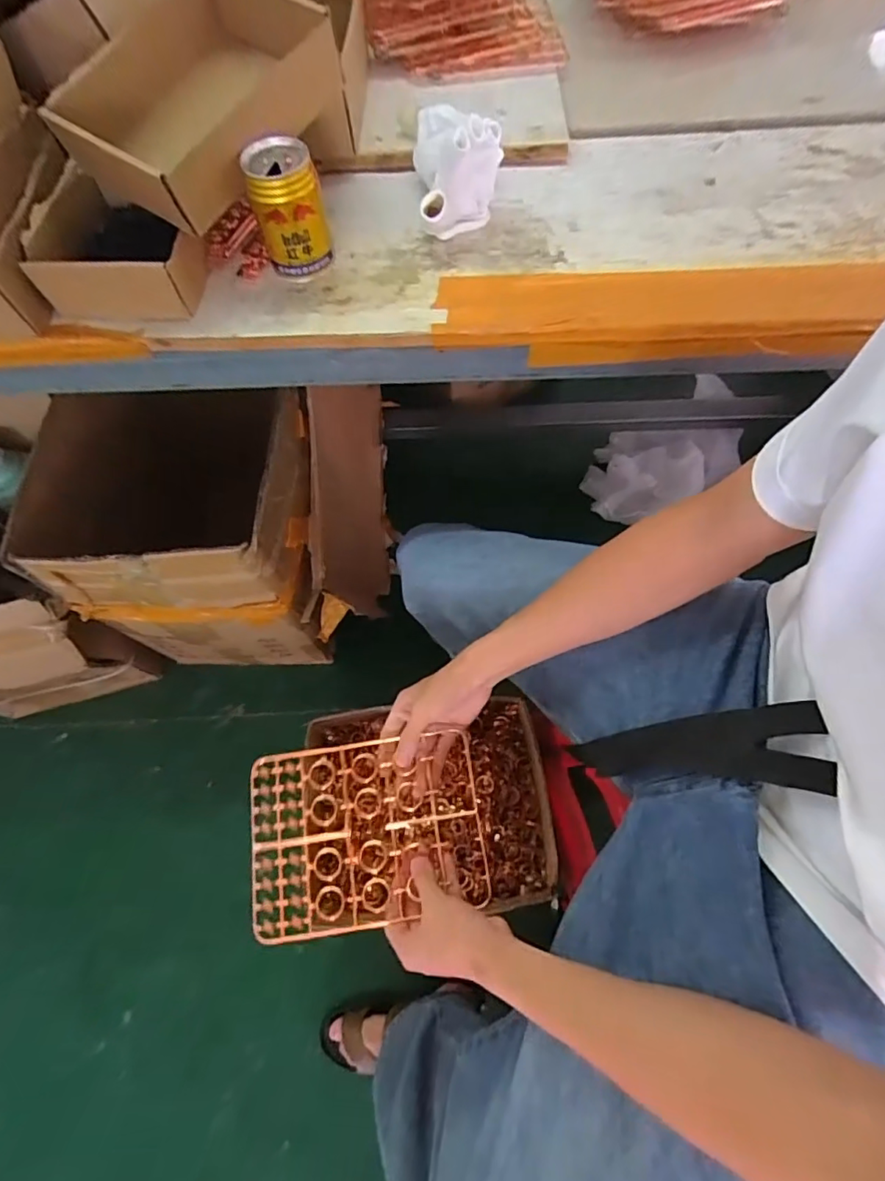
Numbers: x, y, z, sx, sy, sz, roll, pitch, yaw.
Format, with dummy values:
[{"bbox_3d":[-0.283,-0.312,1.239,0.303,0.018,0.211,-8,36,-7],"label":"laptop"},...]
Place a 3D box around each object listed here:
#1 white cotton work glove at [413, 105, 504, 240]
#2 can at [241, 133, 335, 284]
[{"bbox_3d":[0.016,-0.432,0.523,0.078,0.082,0.136,-5,67,0],"label":"white cotton work glove"},{"bbox_3d":[-0.142,-0.353,0.490,0.064,0.090,0.058,-16,67,-4],"label":"can"}]

